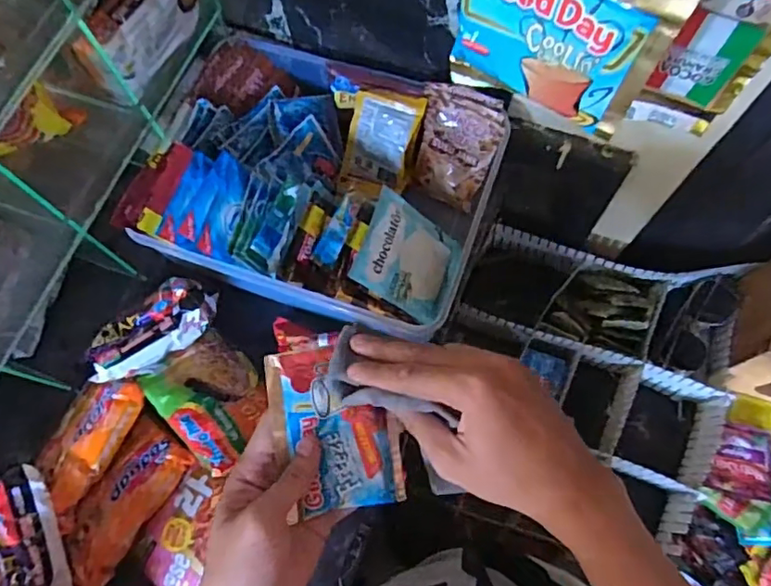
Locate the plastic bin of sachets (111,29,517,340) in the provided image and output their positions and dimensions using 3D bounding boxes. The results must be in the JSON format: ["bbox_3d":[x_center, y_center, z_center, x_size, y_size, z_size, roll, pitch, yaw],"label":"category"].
[{"bbox_3d":[-0.062,-0.112,0.576,0.318,0.109,0.263,18,72,9],"label":"plastic bin of sachets"}]

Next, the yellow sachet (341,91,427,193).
[{"bbox_3d":[-0.004,-0.163,0.602,0.071,0.102,0.029,19,29,10],"label":"yellow sachet"}]

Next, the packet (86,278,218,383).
[{"bbox_3d":[-0.215,0.033,0.514,0.121,0.037,0.061,-42,74,-12],"label":"packet"}]

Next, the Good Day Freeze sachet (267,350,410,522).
[{"bbox_3d":[-0.033,0.094,0.391,0.087,0.009,0.112,-6,89,-15],"label":"Good Day Freeze sachet"}]

